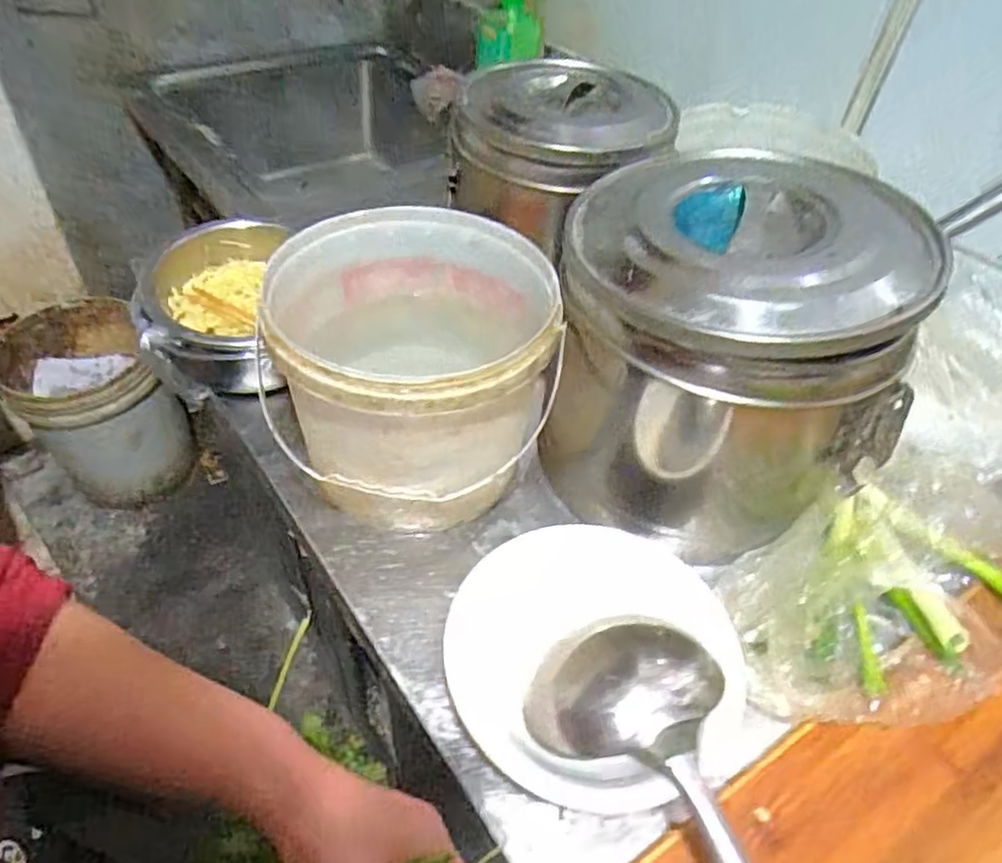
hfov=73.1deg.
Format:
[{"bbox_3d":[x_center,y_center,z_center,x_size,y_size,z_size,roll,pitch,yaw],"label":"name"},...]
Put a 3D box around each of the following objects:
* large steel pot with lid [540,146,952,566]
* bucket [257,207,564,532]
[{"bbox_3d":[0.171,-0.070,0.573,0.242,0.259,0.239,8,46,1],"label":"large steel pot with lid"},{"bbox_3d":[-0.069,-0.045,0.577,0.210,0.191,0.221,3,46,-4],"label":"bucket"}]

